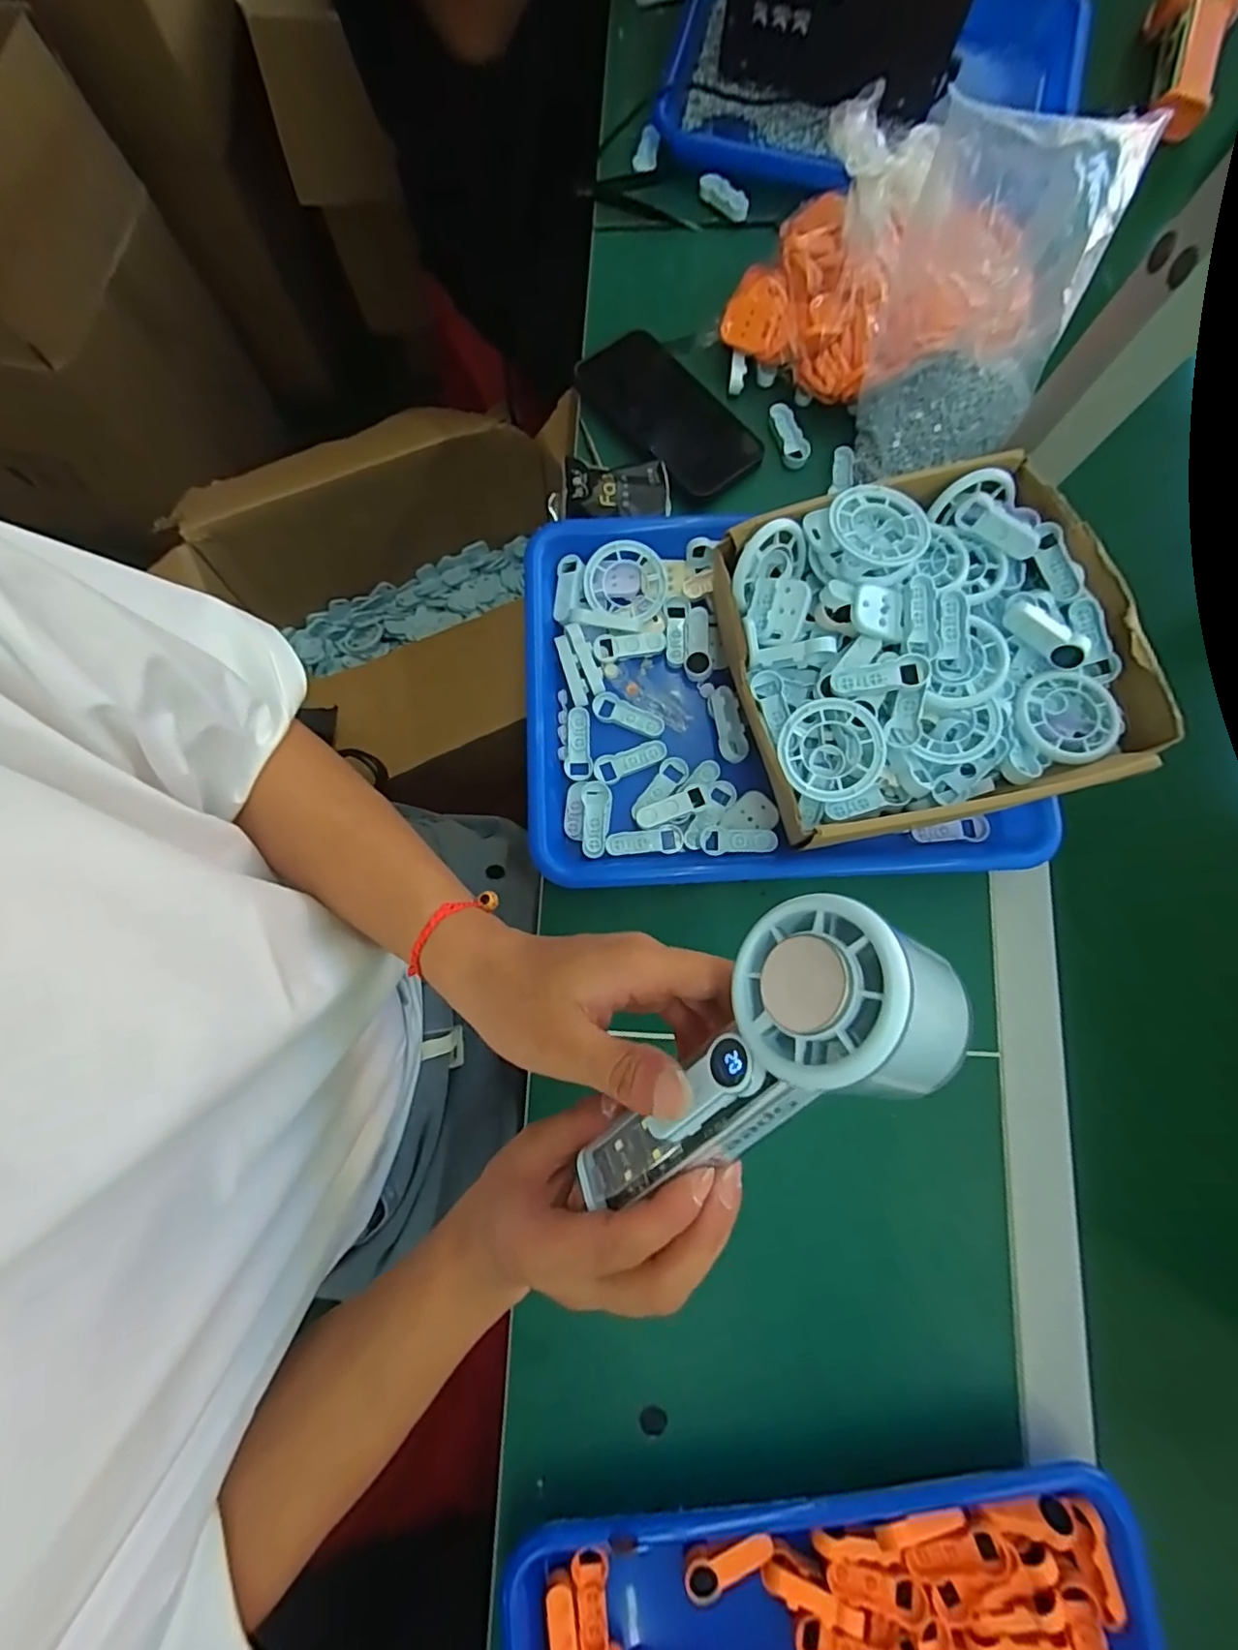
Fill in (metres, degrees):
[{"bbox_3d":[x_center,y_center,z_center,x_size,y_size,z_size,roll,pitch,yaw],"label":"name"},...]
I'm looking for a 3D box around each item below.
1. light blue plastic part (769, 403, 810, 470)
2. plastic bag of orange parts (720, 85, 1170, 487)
[{"bbox_3d":[0.129,-0.294,0.447,0.020,0.013,0.048,-17,81,-4],"label":"light blue plastic part"},{"bbox_3d":[0.195,-0.362,0.374,0.209,0.153,0.128,41,82,6],"label":"plastic bag of orange parts"}]

